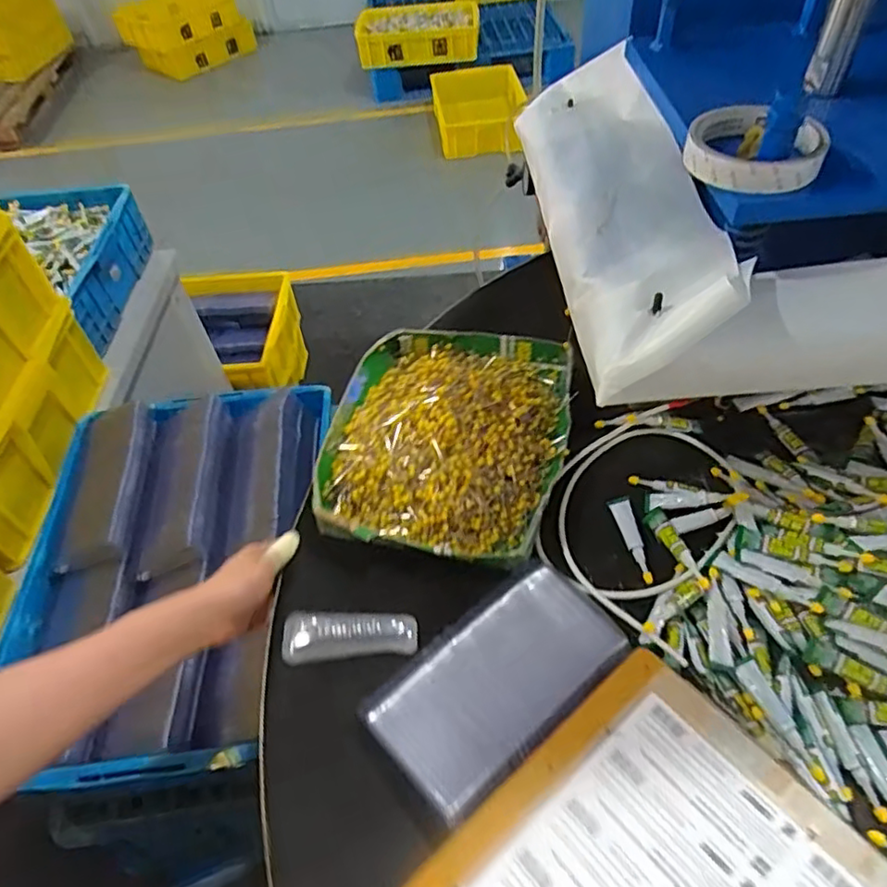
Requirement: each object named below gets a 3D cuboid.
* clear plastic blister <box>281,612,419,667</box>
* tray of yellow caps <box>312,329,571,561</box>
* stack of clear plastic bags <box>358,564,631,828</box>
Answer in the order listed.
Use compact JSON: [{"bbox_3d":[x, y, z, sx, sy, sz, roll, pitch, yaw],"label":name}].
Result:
[{"bbox_3d":[-0.079,0.159,0.523,0.112,0.022,0.037,-5,50,2],"label":"clear plastic blister"},{"bbox_3d":[0.004,-0.020,0.639,0.233,0.056,0.292,5,51,10],"label":"tray of yellow caps"},{"bbox_3d":[0.045,0.178,0.477,0.192,0.025,0.107,-35,56,-22],"label":"stack of clear plastic bags"}]

